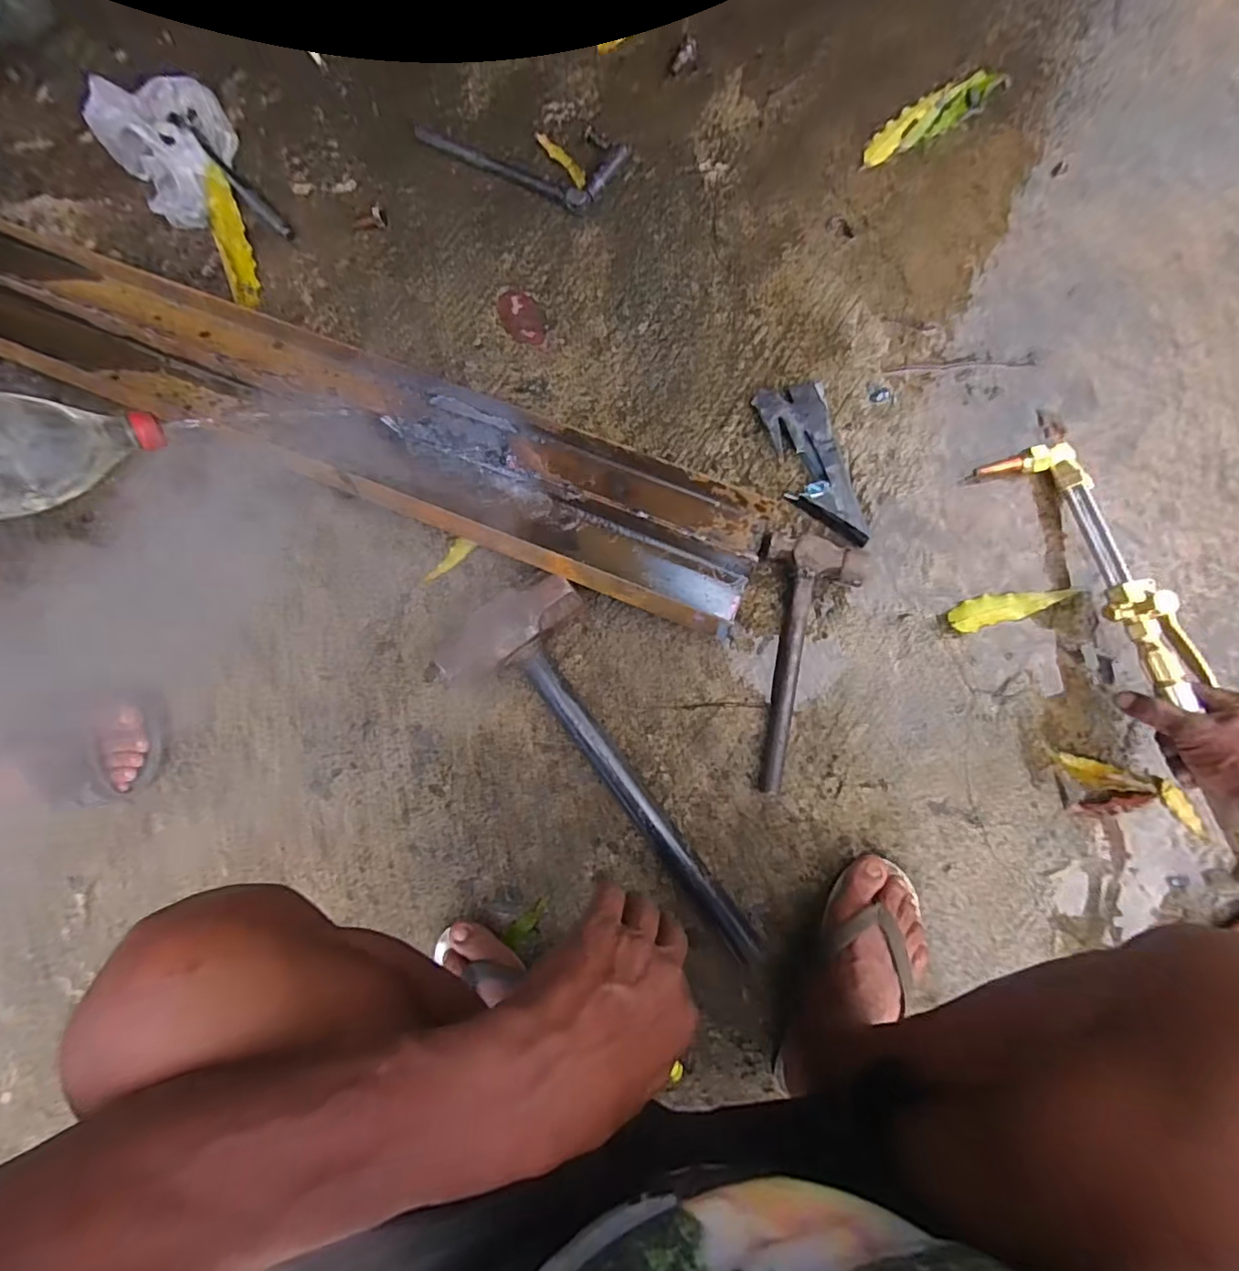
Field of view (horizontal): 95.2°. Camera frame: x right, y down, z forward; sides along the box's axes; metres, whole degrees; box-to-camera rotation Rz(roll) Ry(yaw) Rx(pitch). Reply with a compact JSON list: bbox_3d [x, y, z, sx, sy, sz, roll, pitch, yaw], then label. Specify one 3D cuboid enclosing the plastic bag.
[{"bbox_3d":[-0.519,-0.576,0.650,0.139,0.085,0.151,-42,85,2],"label":"plastic bag"}]

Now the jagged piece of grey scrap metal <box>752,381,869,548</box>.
[{"bbox_3d":[0.206,-0.181,0.604,0.073,0.027,0.180,-15,87,4],"label":"jagged piece of grey scrap metal"}]

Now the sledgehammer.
[{"bbox_3d":[-0.017,0.153,0.579,0.157,0.056,0.433,-32,85,3],"label":"sledgehammer"}]

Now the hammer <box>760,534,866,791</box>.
[{"bbox_3d":[0.200,0.029,0.587,0.092,0.027,0.261,2,88,5],"label":"hammer"}]

